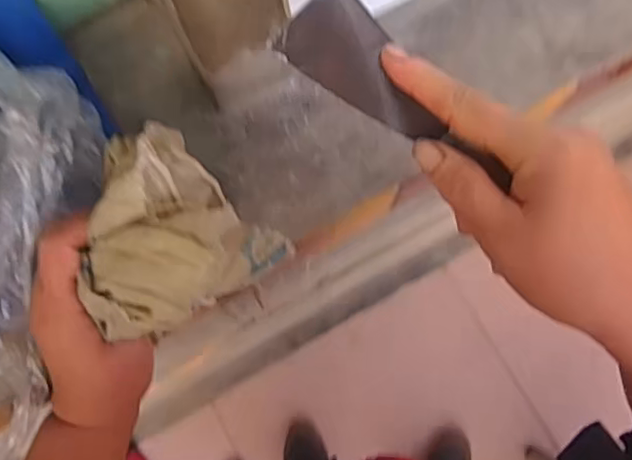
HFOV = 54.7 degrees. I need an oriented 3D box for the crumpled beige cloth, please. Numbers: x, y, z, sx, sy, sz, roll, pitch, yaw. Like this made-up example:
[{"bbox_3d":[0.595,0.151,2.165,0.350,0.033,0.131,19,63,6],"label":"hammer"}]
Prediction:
[{"bbox_3d":[-0.084,0.002,0.330,0.100,0.050,0.090,-36,78,-7],"label":"crumpled beige cloth"}]

